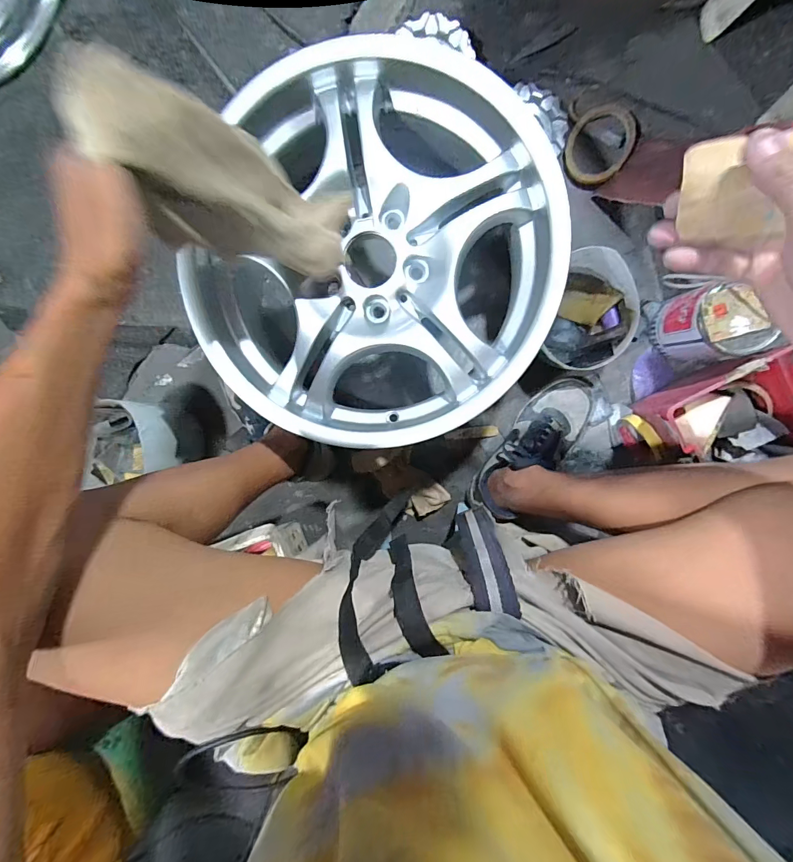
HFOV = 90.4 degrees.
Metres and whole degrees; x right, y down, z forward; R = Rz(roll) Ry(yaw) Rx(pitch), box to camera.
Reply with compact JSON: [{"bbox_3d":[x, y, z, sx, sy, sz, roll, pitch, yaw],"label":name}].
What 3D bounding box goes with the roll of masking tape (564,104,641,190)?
[{"bbox_3d":[0.306,-0.431,0.598,0.096,0.021,0.118,32,99,0],"label":"roll of masking tape"}]

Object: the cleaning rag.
[{"bbox_3d":[-0.148,-0.222,0.377,0.048,0.289,0.103,7,99,26],"label":"cleaning rag"}]

